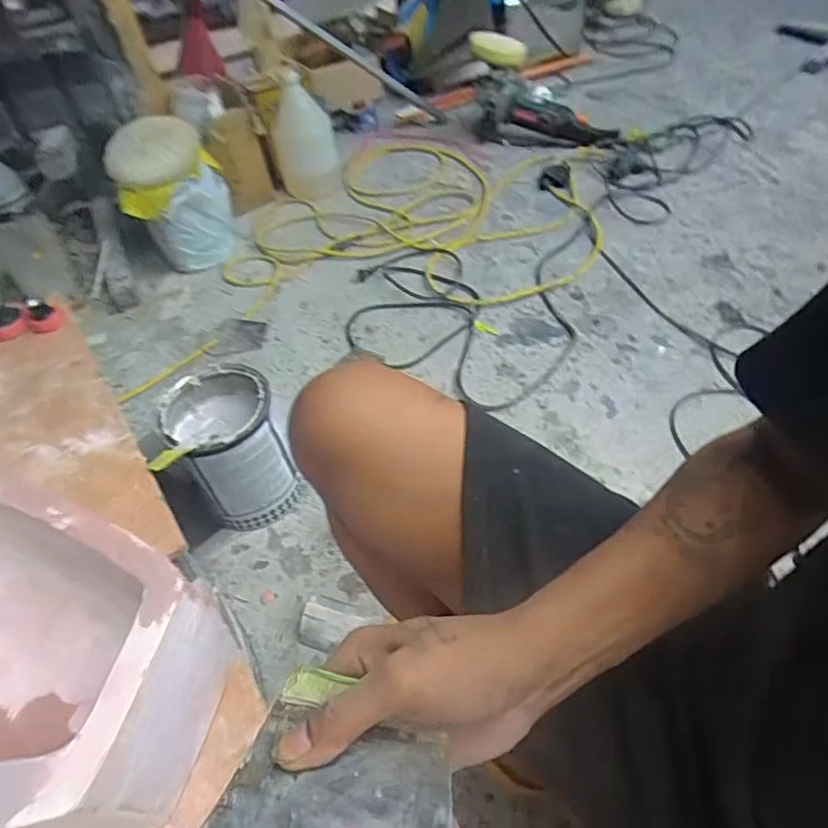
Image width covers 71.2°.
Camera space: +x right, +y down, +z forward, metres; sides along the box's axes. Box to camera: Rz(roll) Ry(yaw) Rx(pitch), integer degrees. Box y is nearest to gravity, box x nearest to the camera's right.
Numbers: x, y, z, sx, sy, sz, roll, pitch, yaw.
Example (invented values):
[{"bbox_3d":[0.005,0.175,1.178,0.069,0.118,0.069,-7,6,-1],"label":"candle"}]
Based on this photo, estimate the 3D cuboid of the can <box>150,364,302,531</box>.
[{"bbox_3d":[-0.265,0.060,0.859,0.147,0.193,0.168,-17,51,-8],"label":"can"}]

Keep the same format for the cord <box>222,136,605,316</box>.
[{"bbox_3d":[0.016,-0.476,1.353,0.812,0.052,0.640,2,50,8],"label":"cord"}]

